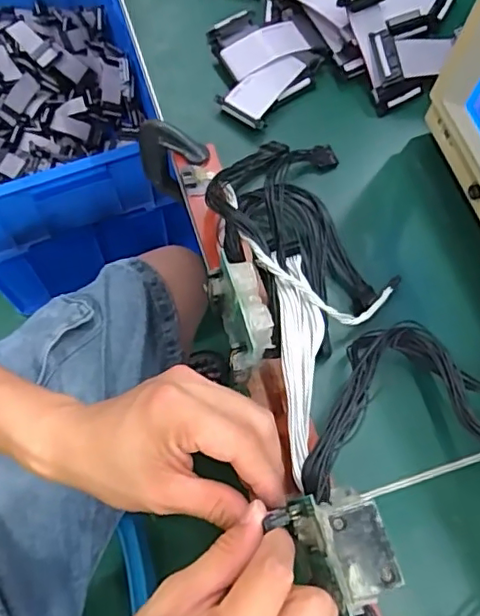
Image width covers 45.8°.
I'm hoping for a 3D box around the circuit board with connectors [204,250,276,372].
[{"bbox_3d":[0.000,0.003,0.327,0.026,0.038,0.061,-17,70,-9],"label":"circuit board with connectors"}]

